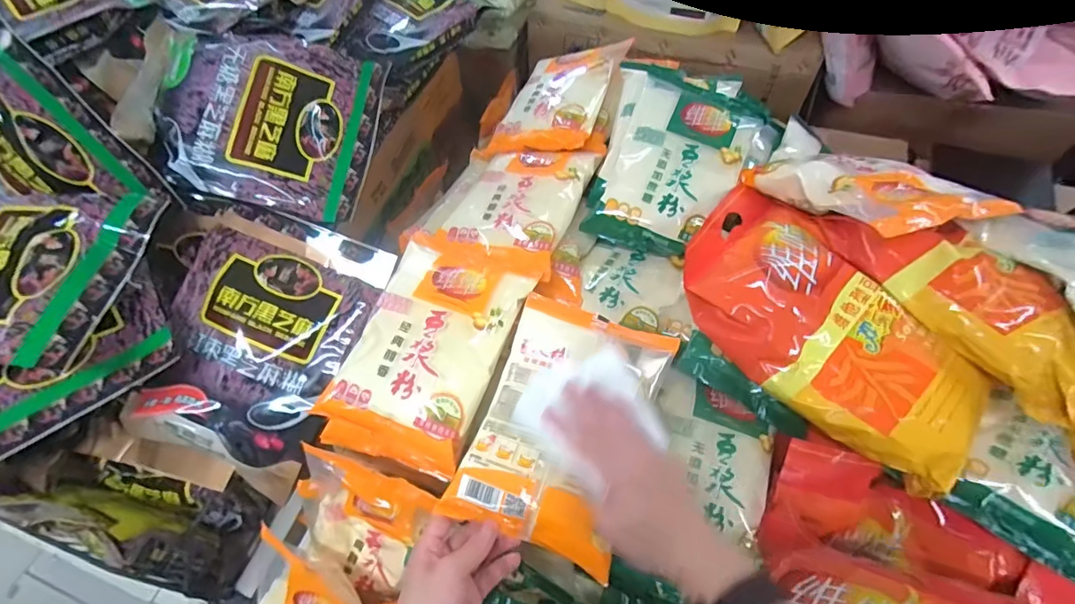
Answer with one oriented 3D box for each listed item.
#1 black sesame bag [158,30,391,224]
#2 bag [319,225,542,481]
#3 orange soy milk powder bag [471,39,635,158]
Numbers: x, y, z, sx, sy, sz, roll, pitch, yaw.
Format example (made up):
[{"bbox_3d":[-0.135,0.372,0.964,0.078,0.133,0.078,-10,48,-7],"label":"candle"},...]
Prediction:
[{"bbox_3d":[-0.333,-0.225,0.623,0.247,0.070,0.230,9,78,-16],"label":"black sesame bag"},{"bbox_3d":[-0.113,0.044,0.536,0.159,0.066,0.242,20,62,14],"label":"bag"},{"bbox_3d":[0.028,-0.302,0.716,0.147,0.030,0.217,10,62,26],"label":"orange soy milk powder bag"}]

